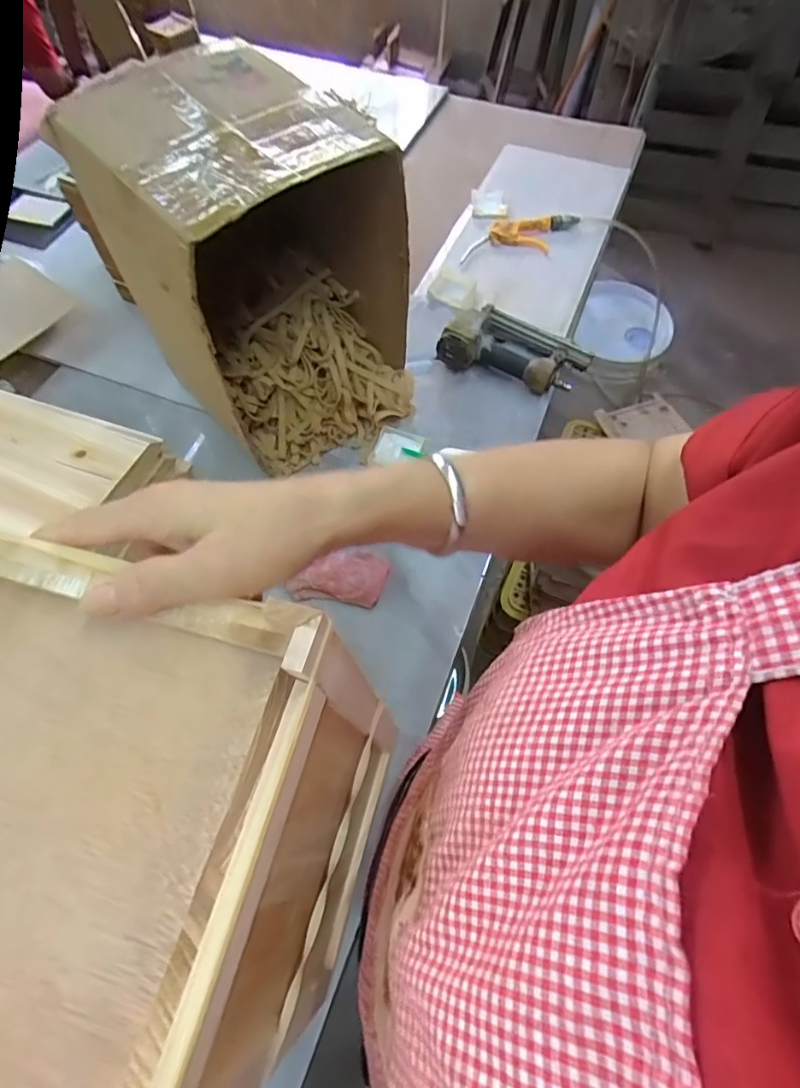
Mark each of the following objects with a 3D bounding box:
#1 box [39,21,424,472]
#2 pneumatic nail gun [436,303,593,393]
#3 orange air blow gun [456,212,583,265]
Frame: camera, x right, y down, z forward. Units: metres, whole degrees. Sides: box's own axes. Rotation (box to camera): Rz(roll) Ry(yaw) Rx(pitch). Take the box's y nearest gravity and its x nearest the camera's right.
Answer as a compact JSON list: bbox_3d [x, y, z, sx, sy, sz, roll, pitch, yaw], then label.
[{"bbox_3d":[-0.163,-0.329,0.691,0.286,0.388,0.287,-35,68,-18],"label":"box"},{"bbox_3d":[0.199,-0.337,0.883,0.243,0.064,0.138,20,64,9],"label":"pneumatic nail gun"},{"bbox_3d":[0.244,-0.621,1.049,0.267,0.051,0.075,-19,65,-11],"label":"orange air blow gun"}]

